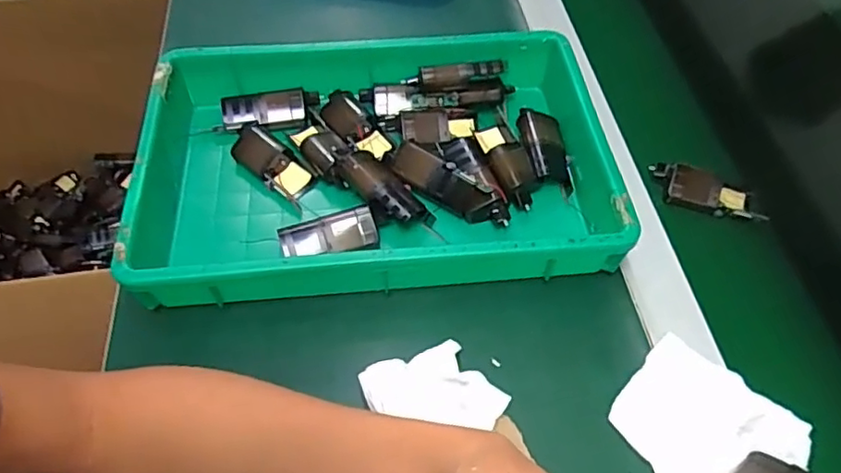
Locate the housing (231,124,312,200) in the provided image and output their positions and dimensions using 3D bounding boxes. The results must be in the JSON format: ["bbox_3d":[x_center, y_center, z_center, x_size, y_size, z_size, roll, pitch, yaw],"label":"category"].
[{"bbox_3d":[-0.129,-0.063,0.530,0.085,0.031,0.033,37,61,23],"label":"housing"}]

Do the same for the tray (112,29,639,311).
[{"bbox_3d":[-0.038,-0.061,0.510,0.364,0.071,0.243,-4,54,-5],"label":"tray"}]

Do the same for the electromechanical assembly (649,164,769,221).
[{"bbox_3d":[0.250,-0.039,0.527,0.094,0.022,0.037,16,55,10],"label":"electromechanical assembly"}]

